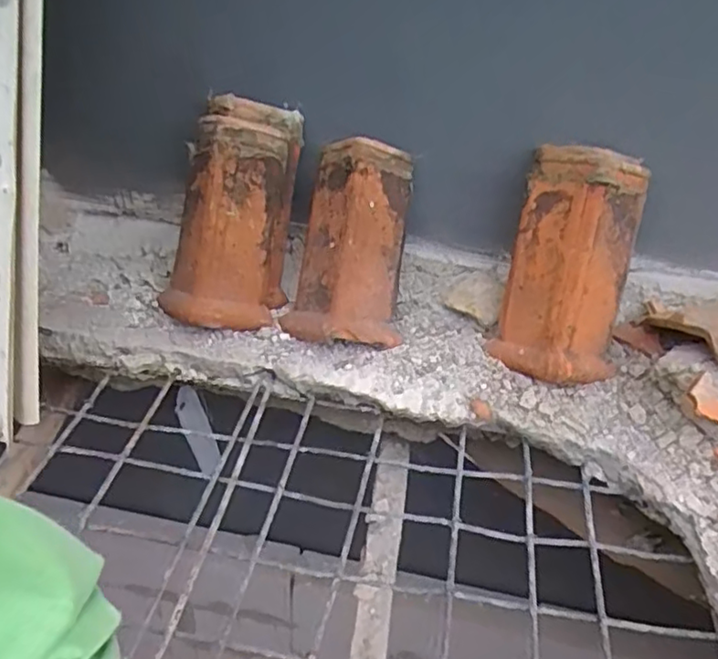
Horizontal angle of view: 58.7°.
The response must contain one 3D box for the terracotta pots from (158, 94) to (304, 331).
[{"bbox_3d":[-0.192,-0.179,1.026,0.158,0.346,0.173,12,4,-1],"label":"terracotta pots"}]

